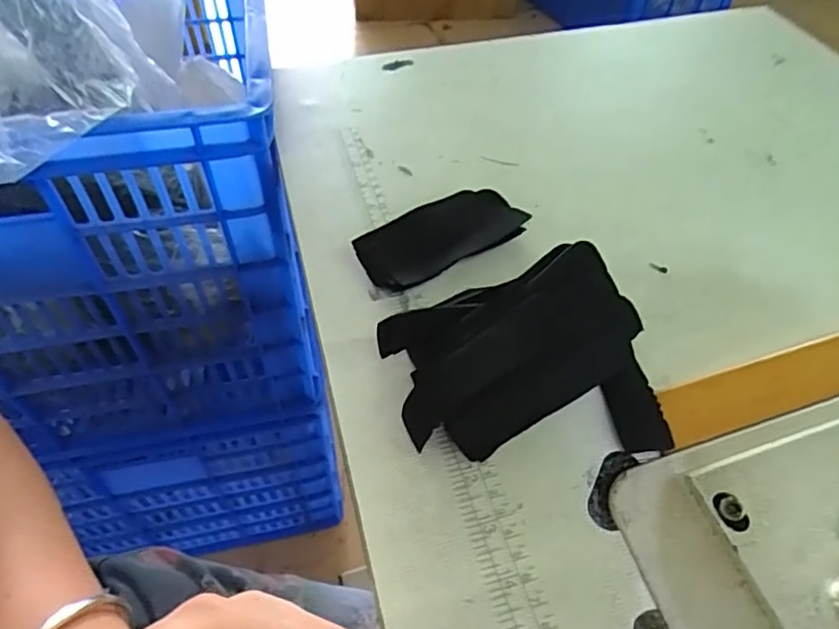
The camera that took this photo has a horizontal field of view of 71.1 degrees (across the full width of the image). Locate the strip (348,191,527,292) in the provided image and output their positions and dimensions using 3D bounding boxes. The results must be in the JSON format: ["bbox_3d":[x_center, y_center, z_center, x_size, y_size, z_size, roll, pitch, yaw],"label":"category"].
[{"bbox_3d":[0.014,-0.049,0.374,0.106,0.014,0.053,-29,56,-22],"label":"strip"}]

